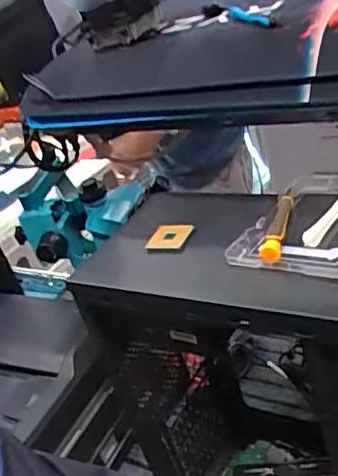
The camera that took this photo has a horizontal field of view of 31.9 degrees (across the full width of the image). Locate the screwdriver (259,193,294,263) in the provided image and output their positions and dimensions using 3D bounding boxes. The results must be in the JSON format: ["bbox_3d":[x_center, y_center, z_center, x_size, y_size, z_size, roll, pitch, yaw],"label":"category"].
[{"bbox_3d":[0.101,-0.014,0.551,0.019,0.024,0.114,9,27,14],"label":"screwdriver"}]

